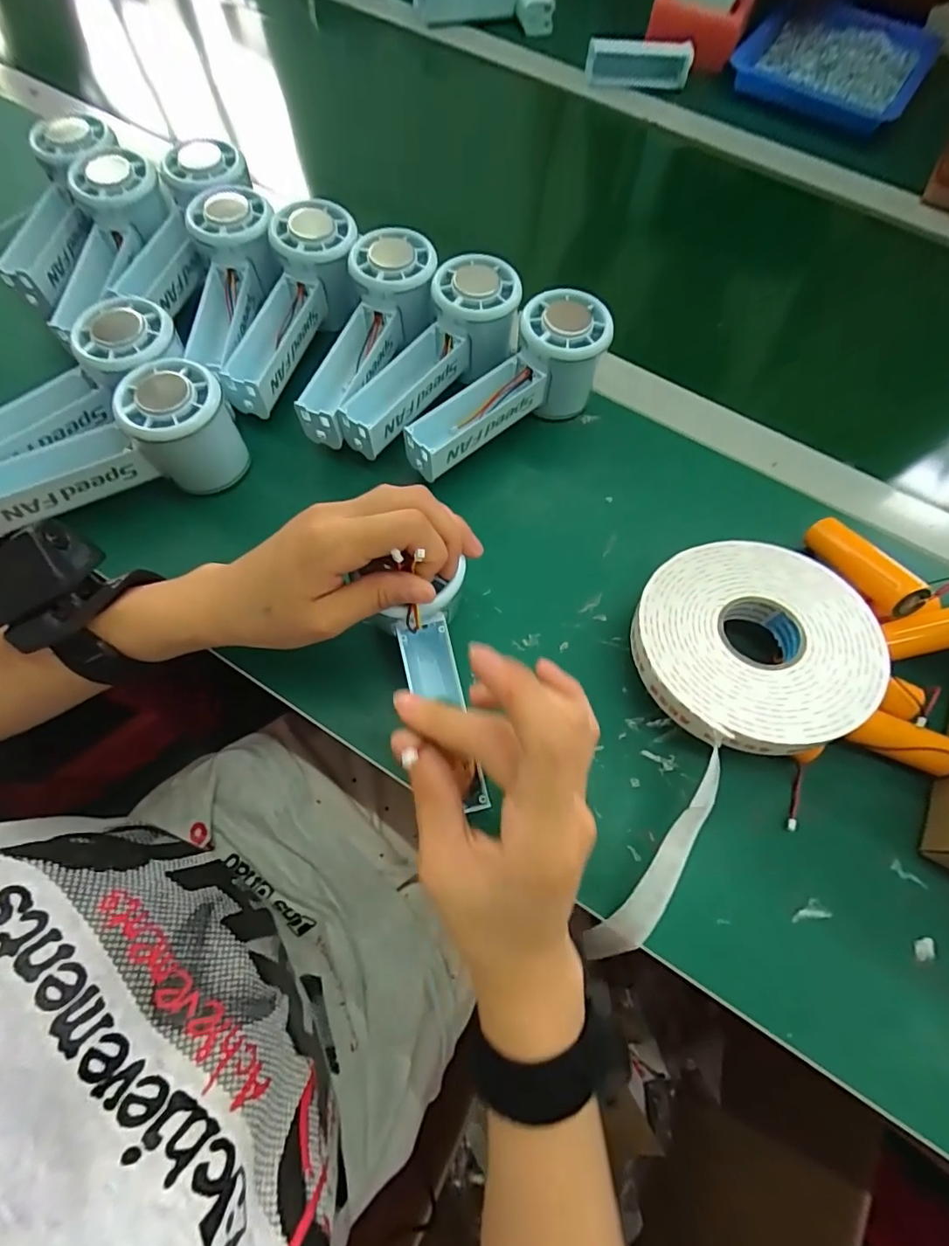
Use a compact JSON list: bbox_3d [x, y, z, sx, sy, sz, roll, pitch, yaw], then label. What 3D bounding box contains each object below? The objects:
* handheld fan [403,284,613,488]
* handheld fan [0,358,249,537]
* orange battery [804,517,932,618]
[{"bbox_3d":[0.023,-0.144,0.329,0.055,0.056,0.147,40,72,12],"label":"handheld fan"},{"bbox_3d":[-0.218,-0.100,0.307,0.148,0.054,0.050,-21,71,-11],"label":"handheld fan"},{"bbox_3d":[0.228,-0.033,0.301,0.025,0.022,0.070,-8,41,-6],"label":"orange battery"}]

